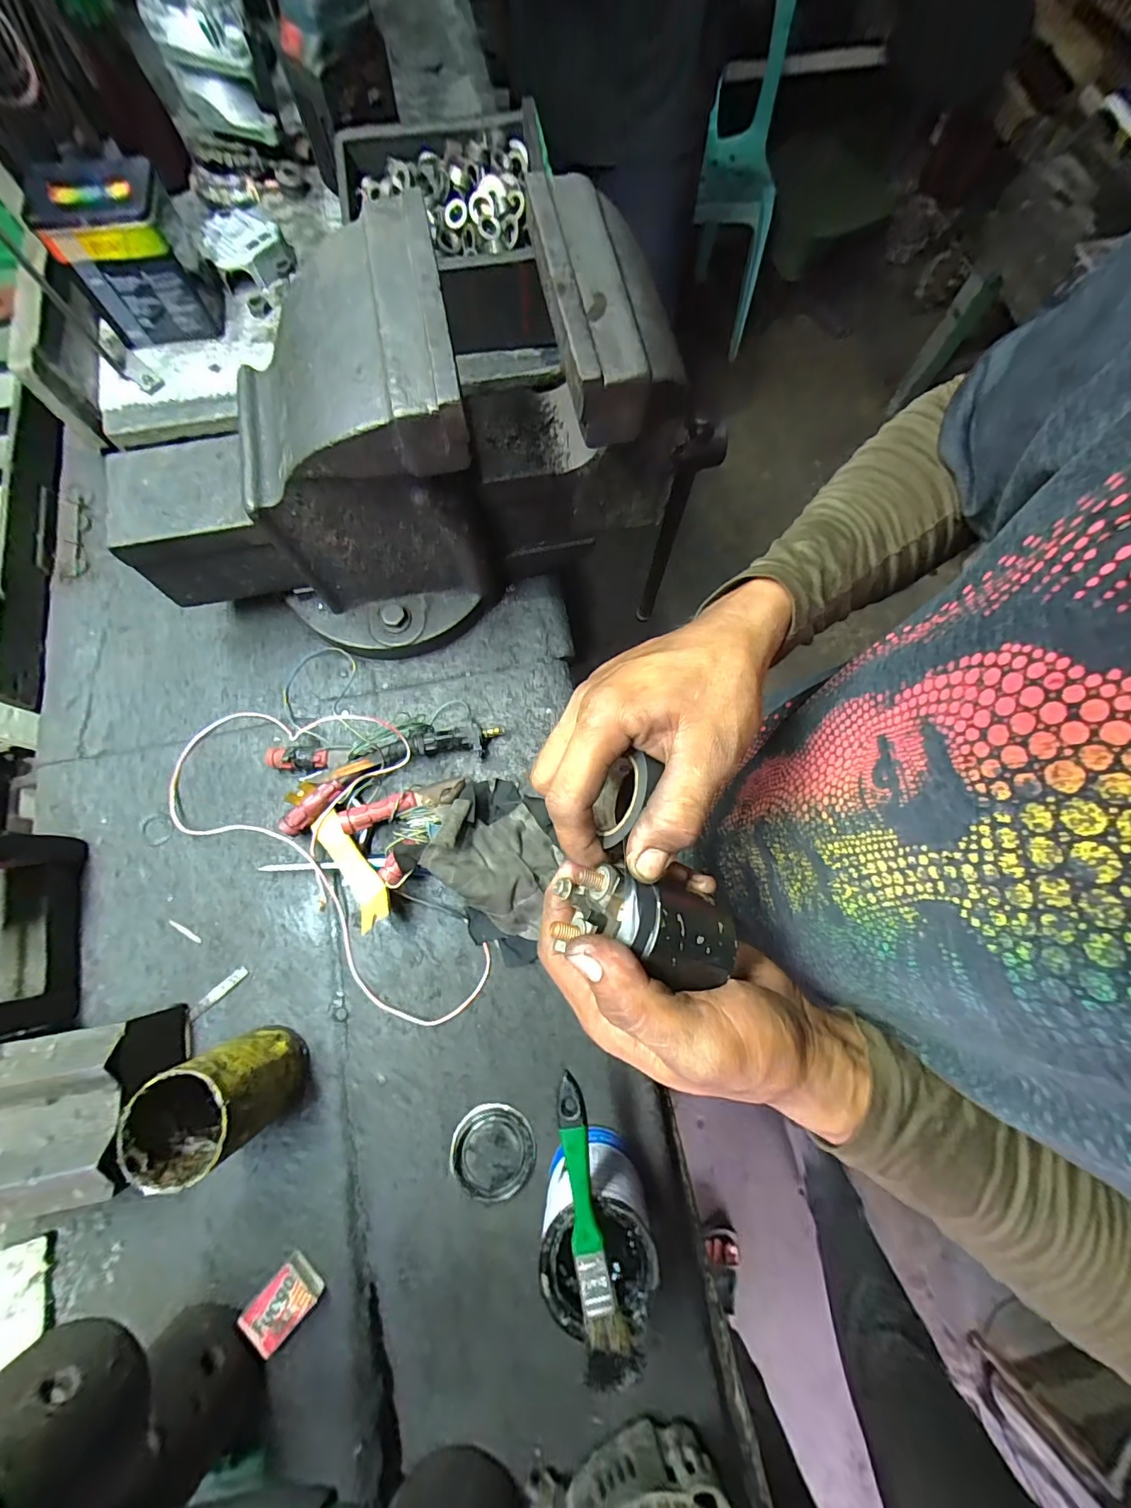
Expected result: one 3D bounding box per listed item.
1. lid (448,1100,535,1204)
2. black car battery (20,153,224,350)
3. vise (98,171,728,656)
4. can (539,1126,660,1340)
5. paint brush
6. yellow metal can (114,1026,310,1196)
[{"bbox_3d":[-0.065,0.361,0.440,0.073,0.006,0.074,0,75,-1],"label":"lid"},{"bbox_3d":[-0.510,-0.578,0.571,0.128,0.132,0.104,-11,76,-4],"label":"black car battery"},{"bbox_3d":[-0.125,-0.256,0.450,0.545,0.278,0.186,-16,76,-5],"label":"vise"},{"bbox_3d":[0.024,0.368,0.389,0.082,0.117,0.090,0,75,-1],"label":"can"},{"bbox_3d":[0.017,0.322,0.337,0.032,0.015,0.173,-10,75,-4],"label":"paint brush"},{"bbox_3d":[-0.277,0.277,0.393,0.086,0.116,0.074,-29,77,-8],"label":"yellow metal can"}]

